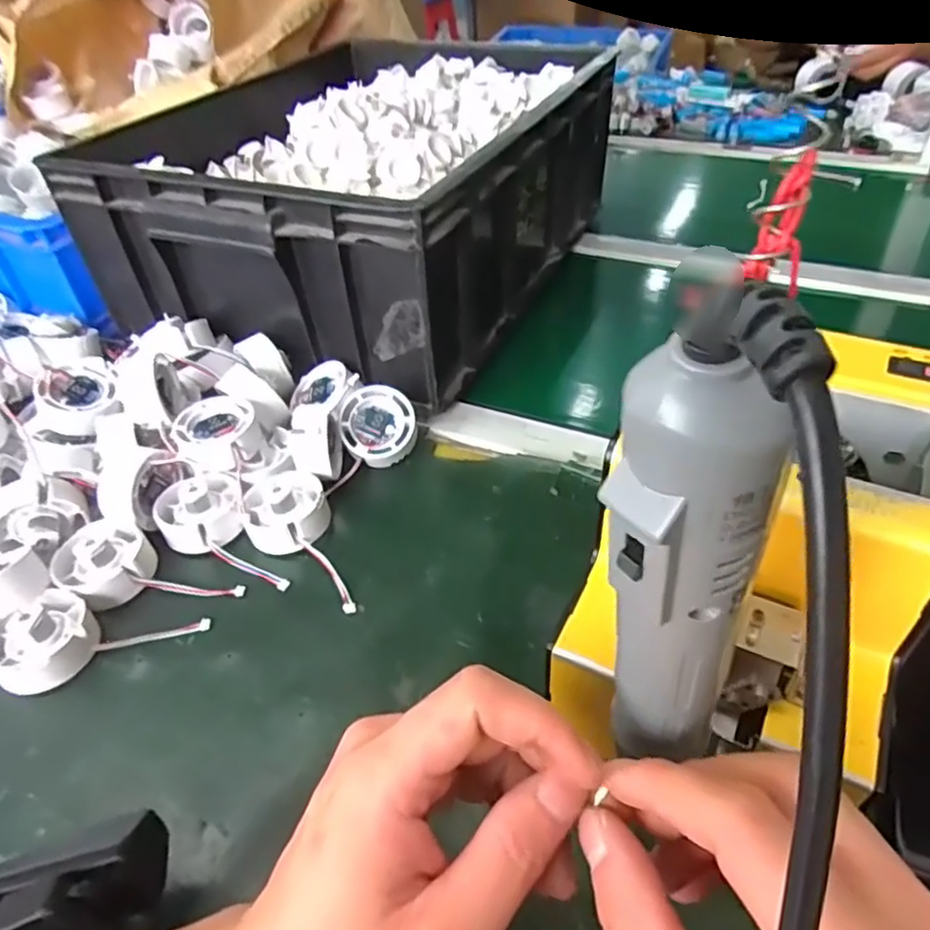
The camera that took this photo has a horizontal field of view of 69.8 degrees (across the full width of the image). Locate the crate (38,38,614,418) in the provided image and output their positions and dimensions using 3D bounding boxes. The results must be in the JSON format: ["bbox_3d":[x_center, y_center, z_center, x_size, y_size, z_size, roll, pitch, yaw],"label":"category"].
[{"bbox_3d":[-0.097,-0.274,0.651,0.364,0.151,0.440,14,46,19],"label":"crate"}]

